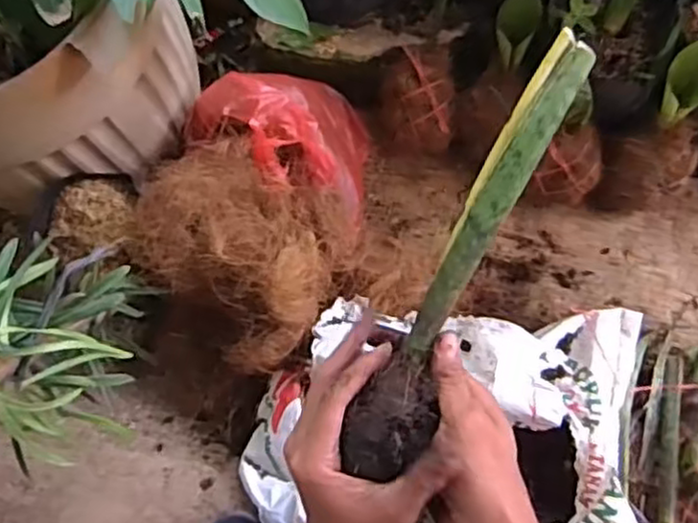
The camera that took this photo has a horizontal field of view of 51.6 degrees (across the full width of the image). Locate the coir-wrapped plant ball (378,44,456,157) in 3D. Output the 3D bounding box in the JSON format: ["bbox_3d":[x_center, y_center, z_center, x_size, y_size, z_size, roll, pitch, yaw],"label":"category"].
[{"bbox_3d":[0.072,-0.175,0.773,0.078,0.077,0.099,1,67,-2],"label":"coir-wrapped plant ball"}]

